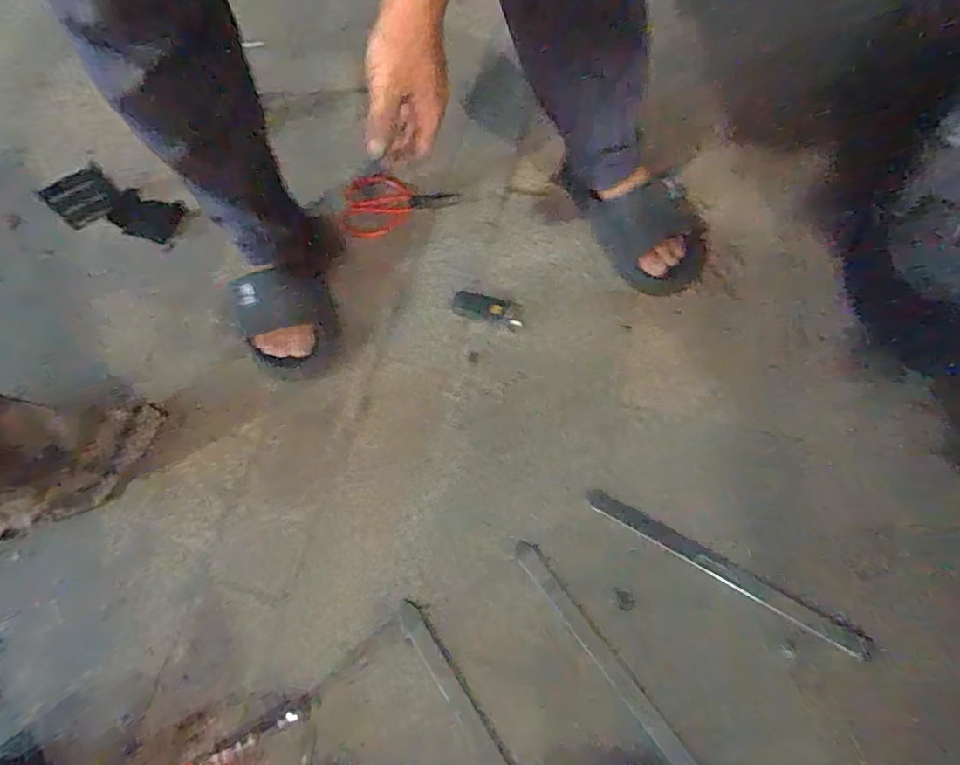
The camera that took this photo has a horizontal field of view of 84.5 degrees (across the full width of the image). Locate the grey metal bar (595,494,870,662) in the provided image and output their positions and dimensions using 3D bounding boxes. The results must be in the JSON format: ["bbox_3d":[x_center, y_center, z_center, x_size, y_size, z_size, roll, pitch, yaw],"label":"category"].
[{"bbox_3d":[0.247,0.190,0.548,0.286,0.018,0.024,29,70,15],"label":"grey metal bar"}]

